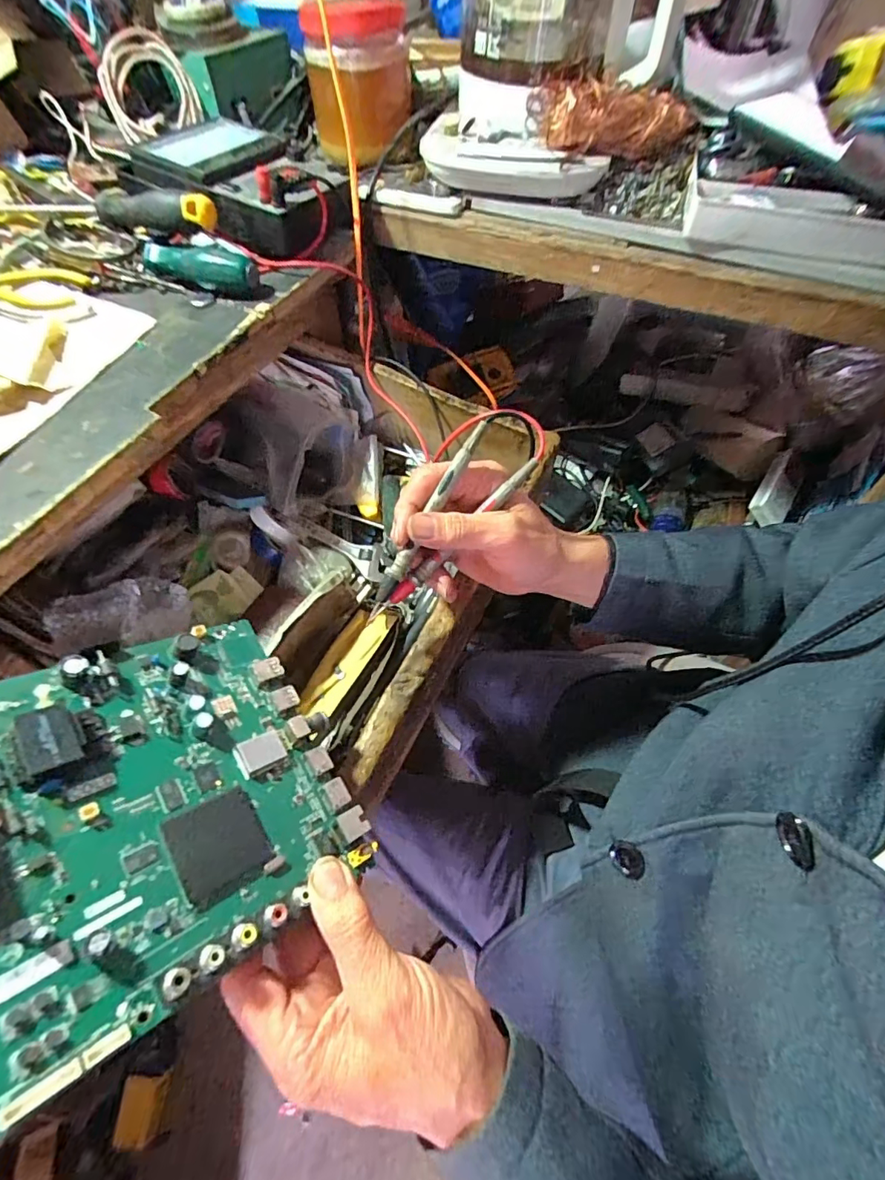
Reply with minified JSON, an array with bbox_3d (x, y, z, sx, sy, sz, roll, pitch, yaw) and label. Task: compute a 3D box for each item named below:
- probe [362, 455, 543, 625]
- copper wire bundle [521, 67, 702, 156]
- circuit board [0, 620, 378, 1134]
[{"bbox_3d":[0.008,-0.031,0.334,0.145,0.010,0.007,-45,71,4],"label":"probe"},{"bbox_3d":[0.146,-0.407,0.443,0.140,0.042,0.045,-6,57,-1],"label":"copper wire bundle"},{"bbox_3d":[-0.148,0.100,0.238,0.195,0.015,0.163,-17,64,-43],"label":"circuit board"}]

